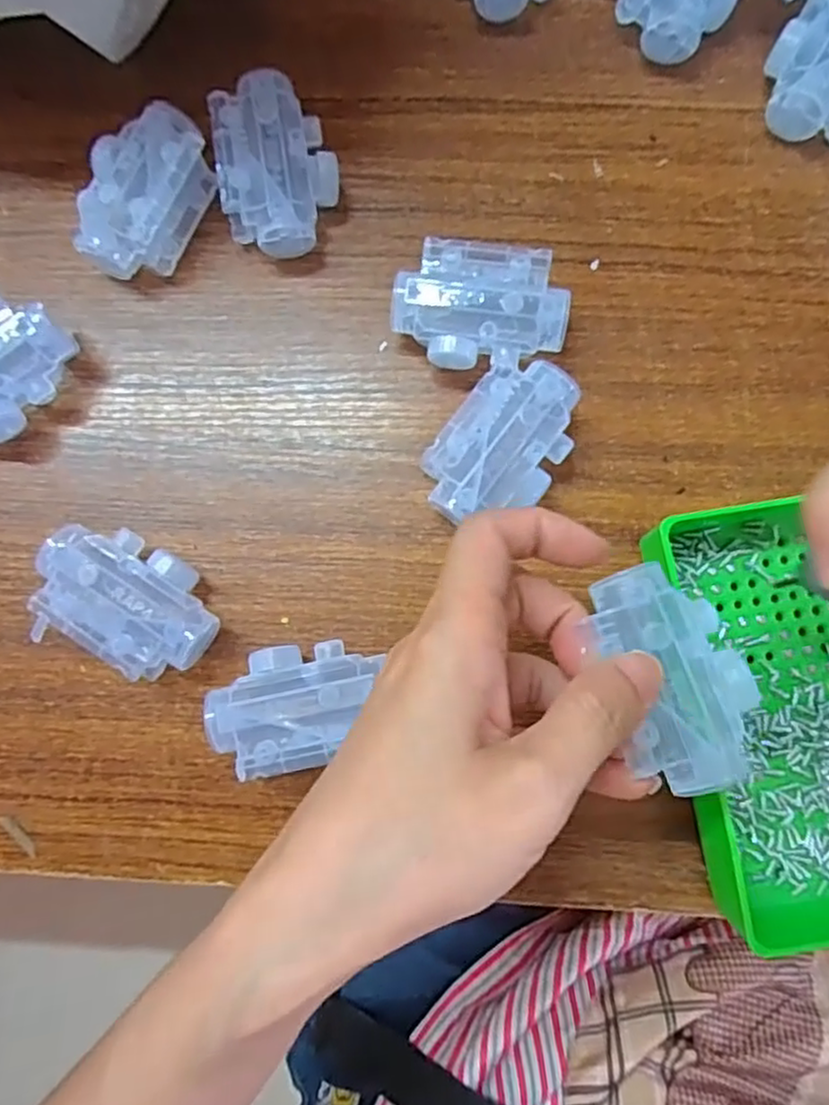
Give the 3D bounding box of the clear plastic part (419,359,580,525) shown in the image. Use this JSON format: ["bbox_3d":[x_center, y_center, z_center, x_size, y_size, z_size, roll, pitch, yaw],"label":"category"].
[{"bbox_3d":[0.036,-0.041,0.271,0.044,0.027,0.070,36,86,6],"label":"clear plastic part"}]

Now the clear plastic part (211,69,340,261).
[{"bbox_3d":[-0.057,-0.162,0.286,0.046,0.030,0.067,-6,83,1],"label":"clear plastic part"}]

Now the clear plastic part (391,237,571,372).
[{"bbox_3d":[0.027,-0.098,0.277,0.068,0.029,0.045,5,83,3],"label":"clear plastic part"}]

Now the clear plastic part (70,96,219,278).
[{"bbox_3d":[-0.115,-0.150,0.286,0.040,0.030,0.070,25,85,5],"label":"clear plastic part"}]

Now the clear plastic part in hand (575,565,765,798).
[{"bbox_3d":[0.081,0.038,0.211,0.039,0.014,0.070,-22,79,0],"label":"clear plastic part in hand"}]

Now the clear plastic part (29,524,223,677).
[{"bbox_3d":[-0.113,0.020,0.265,0.068,0.031,0.047,24,85,5],"label":"clear plastic part"}]

